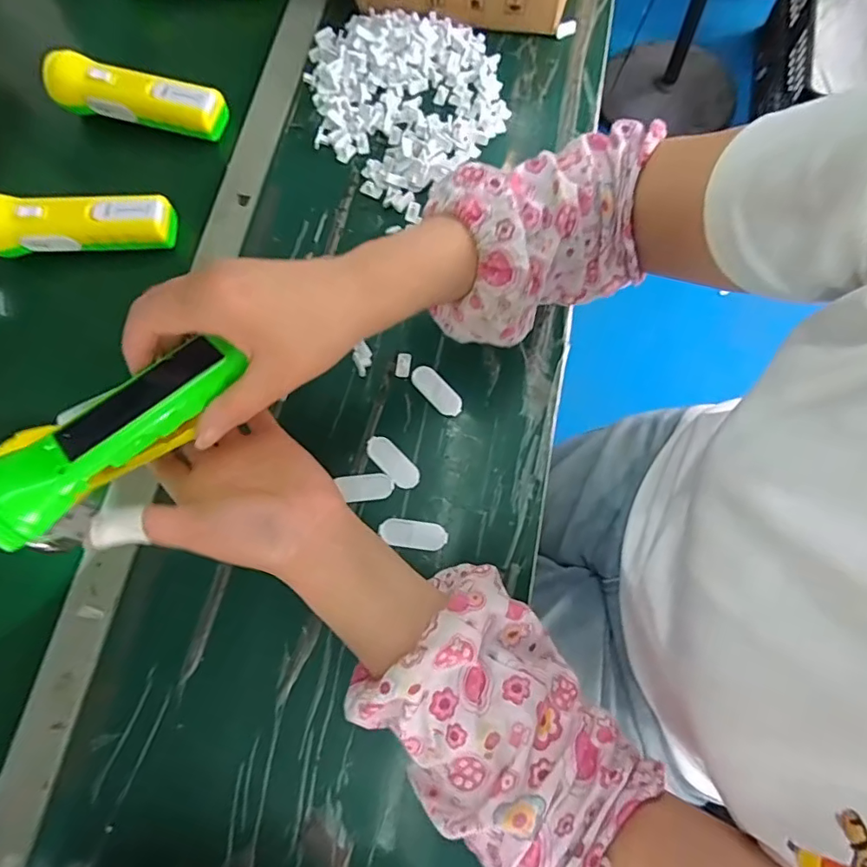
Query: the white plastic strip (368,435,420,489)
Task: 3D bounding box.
[{"bbox_3d":[-0.032,0.022,0.404,0.020,0.004,0.050,-42,74,-8],"label":"white plastic strip"}]

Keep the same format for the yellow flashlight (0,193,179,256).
[{"bbox_3d":[-0.321,-0.188,0.463,0.173,0.041,0.045,-5,72,3],"label":"yellow flashlight"}]

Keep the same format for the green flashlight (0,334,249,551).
[{"bbox_3d":[-0.170,-0.002,0.278,0.046,0.032,0.140,41,66,14],"label":"green flashlight"}]

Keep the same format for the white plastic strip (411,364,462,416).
[{"bbox_3d":[0.003,-0.035,0.421,0.020,0.005,0.052,-43,74,-9],"label":"white plastic strip"}]

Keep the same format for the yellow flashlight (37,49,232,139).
[{"bbox_3d":[-0.288,-0.327,0.502,0.172,0.041,0.045,12,74,8],"label":"yellow flashlight"}]

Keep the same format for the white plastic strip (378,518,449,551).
[{"bbox_3d":[-0.015,0.075,0.388,0.050,0.004,0.021,6,73,7],"label":"white plastic strip"}]

